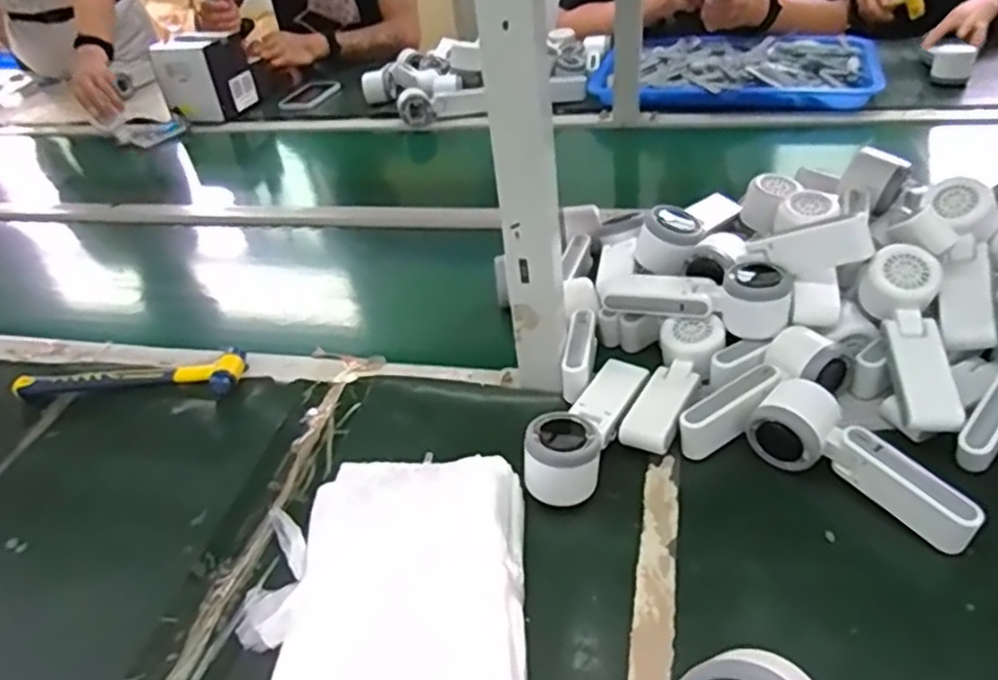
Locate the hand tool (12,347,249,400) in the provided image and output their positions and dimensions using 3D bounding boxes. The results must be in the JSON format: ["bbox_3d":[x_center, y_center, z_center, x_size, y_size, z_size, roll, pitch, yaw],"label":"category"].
[{"bbox_3d":[-0.388,0.043,0.743,0.239,0.022,0.049,-6,38,2],"label":"hand tool"}]

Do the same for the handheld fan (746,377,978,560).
[{"bbox_3d":[0.277,0.094,0.544,0.057,0.050,0.163,-33,44,-29],"label":"handheld fan"}]

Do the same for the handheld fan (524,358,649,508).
[{"bbox_3d":[0.075,0.068,0.606,0.061,0.057,0.168,12,42,23],"label":"handheld fan"}]

